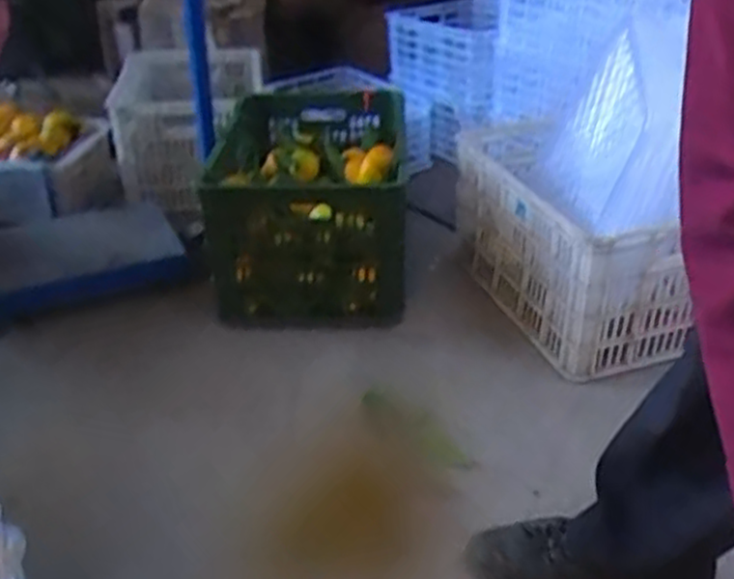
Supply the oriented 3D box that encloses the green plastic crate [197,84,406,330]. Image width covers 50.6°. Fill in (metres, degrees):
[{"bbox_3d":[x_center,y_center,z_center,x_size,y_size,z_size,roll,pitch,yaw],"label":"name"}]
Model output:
[{"bbox_3d":[-0.102,-0.167,1.521,0.338,0.288,0.498,1,31,0],"label":"green plastic crate"}]

